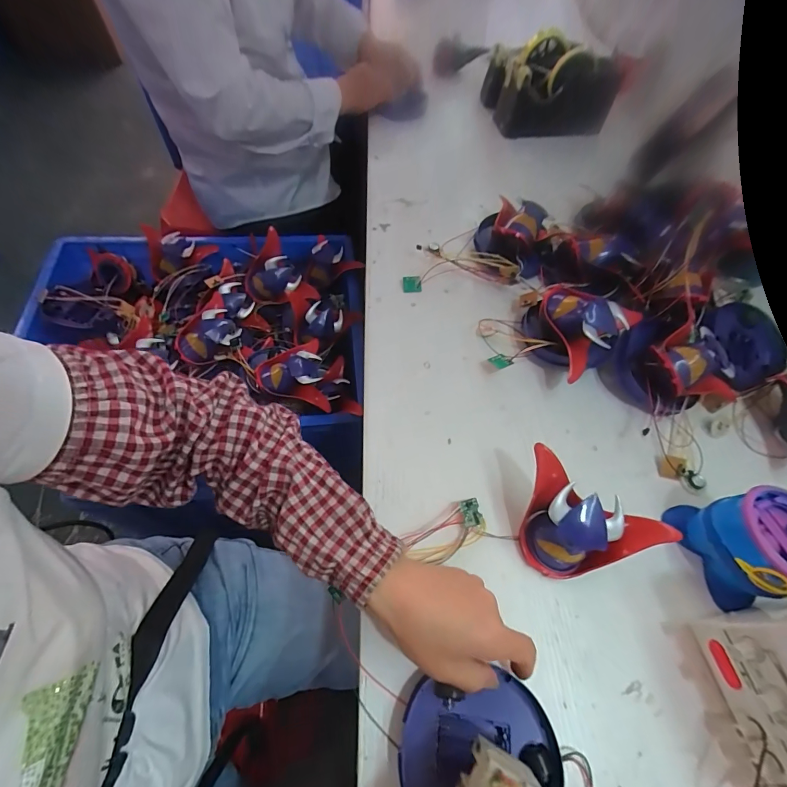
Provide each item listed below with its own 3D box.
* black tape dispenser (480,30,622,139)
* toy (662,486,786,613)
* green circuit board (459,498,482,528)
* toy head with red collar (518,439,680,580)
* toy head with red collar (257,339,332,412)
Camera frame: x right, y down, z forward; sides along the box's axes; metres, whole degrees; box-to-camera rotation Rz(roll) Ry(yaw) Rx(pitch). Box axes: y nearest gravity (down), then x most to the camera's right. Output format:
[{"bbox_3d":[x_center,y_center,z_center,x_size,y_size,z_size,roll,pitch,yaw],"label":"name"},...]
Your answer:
[{"bbox_3d":[0.303,-0.604,0.769,0.215,0.113,0.152,-9,61,-8],"label":"black tape dispenser"},{"bbox_3d":[0.321,0.133,0.347,0.076,0.075,0.089,-13,61,-10],"label":"toy"},{"bbox_3d":[0.075,0.116,0.378,0.023,0.004,0.025,-8,70,-25],"label":"green circuit board"},{"bbox_3d":[0.162,0.122,0.348,0.123,0.069,0.079,33,64,15],"label":"toy head with red collar"},{"bbox_3d":[-0.154,-0.028,0.585,0.095,0.043,0.117,-10,62,-11],"label":"toy head with red collar"}]

